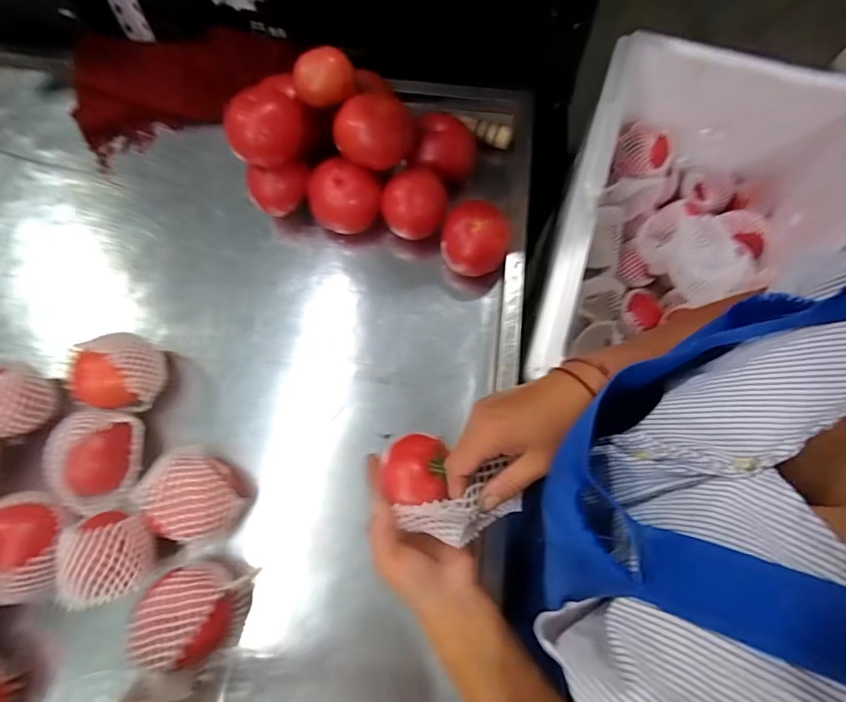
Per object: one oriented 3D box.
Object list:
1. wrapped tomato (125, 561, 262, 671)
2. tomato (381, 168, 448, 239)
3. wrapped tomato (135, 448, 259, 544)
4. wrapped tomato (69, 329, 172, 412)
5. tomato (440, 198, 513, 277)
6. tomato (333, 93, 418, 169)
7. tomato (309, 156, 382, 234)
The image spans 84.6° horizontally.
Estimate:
[{"bbox_3d":[-0.216,0.240,0.437,0.079,0.080,0.066,13,77,4],"label":"wrapped tomato"},{"bbox_3d":[-0.009,-0.174,0.550,0.074,0.062,0.071,7,77,3],"label":"tomato"},{"bbox_3d":[-0.228,0.144,0.474,0.082,0.093,0.083,-1,75,2],"label":"wrapped tomato"},{"bbox_3d":[-0.320,0.023,0.502,0.079,0.079,0.079,-1,75,2],"label":"wrapped tomato"},{"bbox_3d":[0.062,-0.130,0.539,0.075,0.066,0.076,-1,75,2],"label":"tomato"},{"bbox_3d":[-0.052,-0.241,0.516,0.087,0.061,0.075,3,75,3],"label":"tomato"},{"bbox_3d":[-0.091,-0.175,0.551,0.078,0.069,0.067,24,78,6],"label":"tomato"}]

